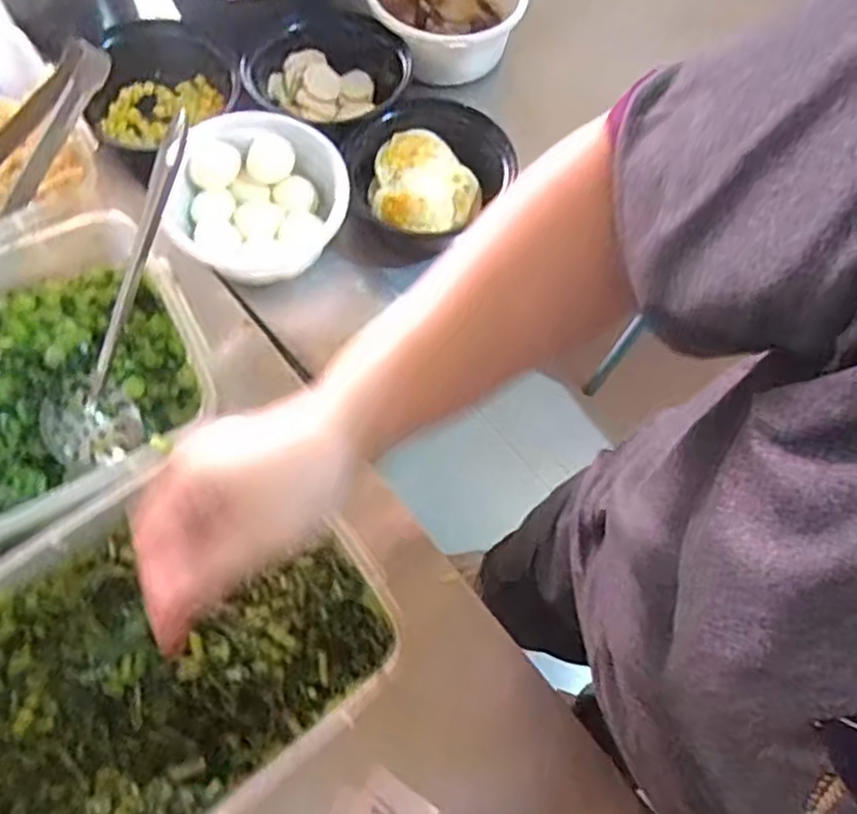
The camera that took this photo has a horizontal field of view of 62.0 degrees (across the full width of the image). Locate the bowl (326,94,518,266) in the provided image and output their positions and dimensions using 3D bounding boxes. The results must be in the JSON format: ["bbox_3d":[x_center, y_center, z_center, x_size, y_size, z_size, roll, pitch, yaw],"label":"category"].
[{"bbox_3d":[-0.001,-0.224,0.723,0.169,0.070,0.159,-1,66,1],"label":"bowl"}]

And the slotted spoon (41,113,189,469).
[{"bbox_3d":[-0.224,-0.078,0.549,0.059,0.060,0.251,18,91,9],"label":"slotted spoon"}]

